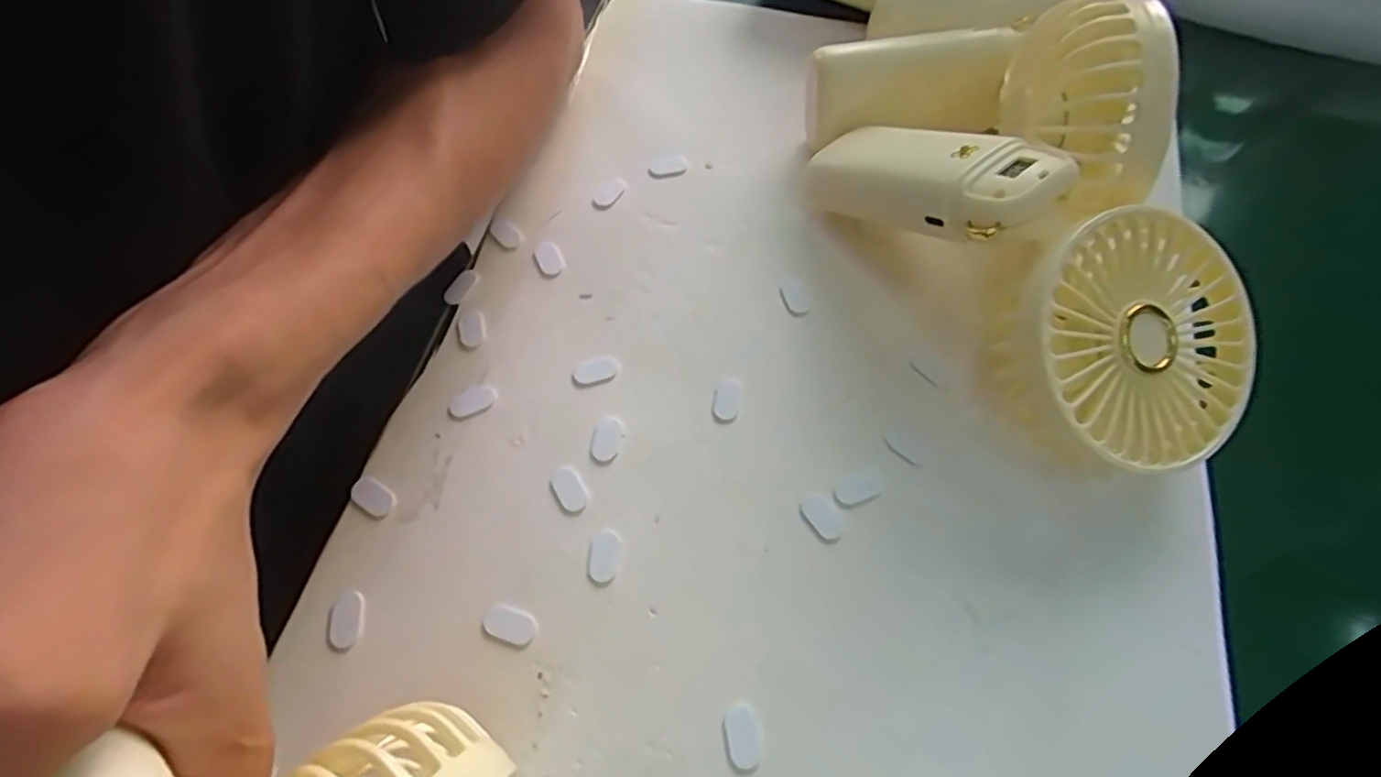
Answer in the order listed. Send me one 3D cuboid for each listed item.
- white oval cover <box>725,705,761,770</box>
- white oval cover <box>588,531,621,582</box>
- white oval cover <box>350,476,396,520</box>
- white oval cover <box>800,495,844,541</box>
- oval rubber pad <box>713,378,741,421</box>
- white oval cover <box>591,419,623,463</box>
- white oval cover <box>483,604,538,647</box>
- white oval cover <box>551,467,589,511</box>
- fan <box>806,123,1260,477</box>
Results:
[{"bbox_3d":[0.017,0.108,0.211,0.011,0.004,0.017,-7,63,-3],"label":"white oval cover"},{"bbox_3d":[-0.030,0.058,0.237,0.011,0.004,0.017,0,62,0],"label":"white oval cover"},{"bbox_3d":[-0.116,0.039,0.247,0.017,0.004,0.011,32,67,16],"label":"white oval cover"},{"bbox_3d":[0.047,0.045,0.243,0.009,0.004,0.018,-32,67,-15],"label":"white oval cover"},{"bbox_3d":[0.014,0.003,0.266,0.010,0.004,0.018,9,63,5],"label":"oval rubber pad"},{"bbox_3d":[-0.032,0.019,0.258,0.010,0.004,0.017,12,63,7],"label":"white oval cover"},{"bbox_3d":[-0.061,0.079,0.227,0.018,0.004,0.011,20,64,11],"label":"white oval cover"},{"bbox_3d":[-0.044,0.036,0.249,0.010,0.004,0.017,-30,66,-14],"label":"white oval cover"},{"bbox_3d":[0.127,-0.052,0.257,0.091,0.067,0.179,-24,65,-12],"label":"fan"}]

